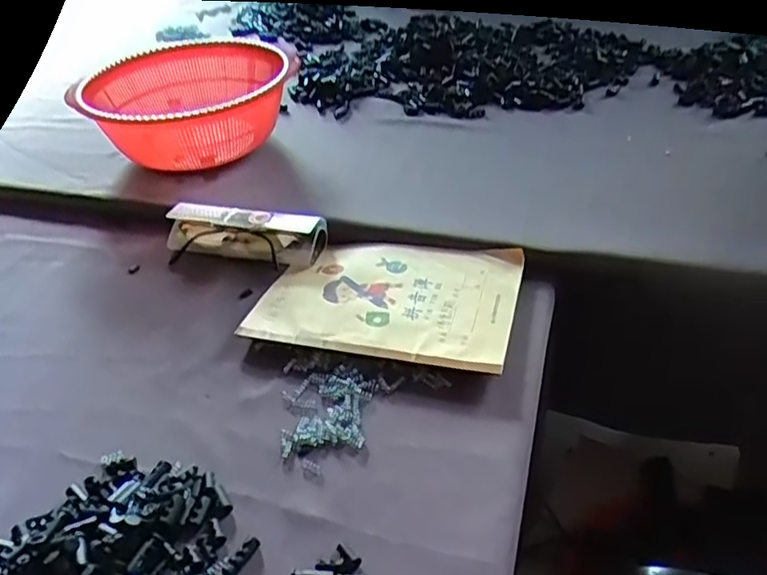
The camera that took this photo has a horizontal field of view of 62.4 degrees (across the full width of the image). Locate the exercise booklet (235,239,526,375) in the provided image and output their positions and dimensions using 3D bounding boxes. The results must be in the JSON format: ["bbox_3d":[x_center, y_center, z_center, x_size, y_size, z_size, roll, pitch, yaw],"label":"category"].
[{"bbox_3d":[0.003,0.005,0.518,0.203,0.011,0.140,7,40,16],"label":"exercise booklet"}]

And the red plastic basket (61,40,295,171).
[{"bbox_3d":[-0.232,-0.217,0.746,0.224,0.088,0.244,-23,42,-20],"label":"red plastic basket"}]

